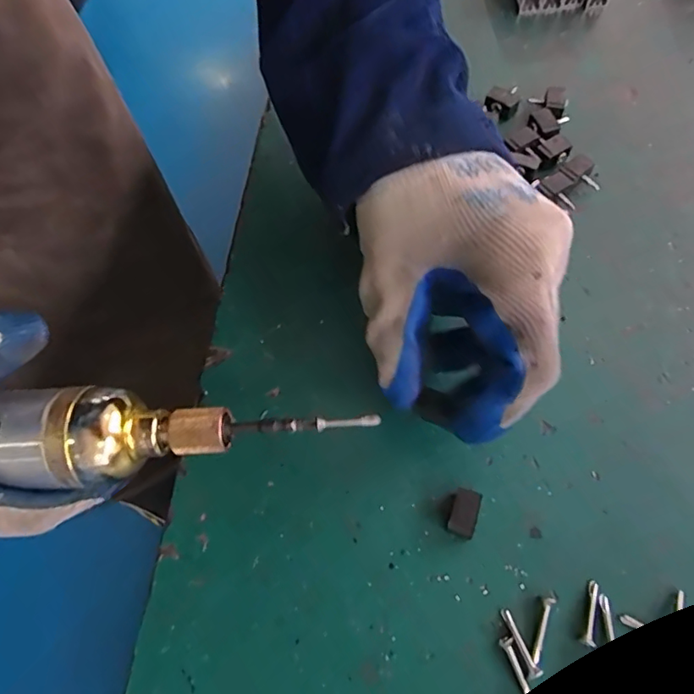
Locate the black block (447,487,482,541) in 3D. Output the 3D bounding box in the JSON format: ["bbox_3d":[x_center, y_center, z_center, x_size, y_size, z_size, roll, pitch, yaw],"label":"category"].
[{"bbox_3d":[0.050,0.072,0.234,0.011,0.011,0.019,15,66,11],"label":"black block"}]

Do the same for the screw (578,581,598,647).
[{"bbox_3d":[0.099,0.107,0.218,0.005,0.004,0.024,18,67,12],"label":"screw"}]

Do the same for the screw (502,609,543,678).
[{"bbox_3d":[0.069,0.117,0.213,0.004,0.006,0.024,-22,65,-7],"label":"screw"}]

